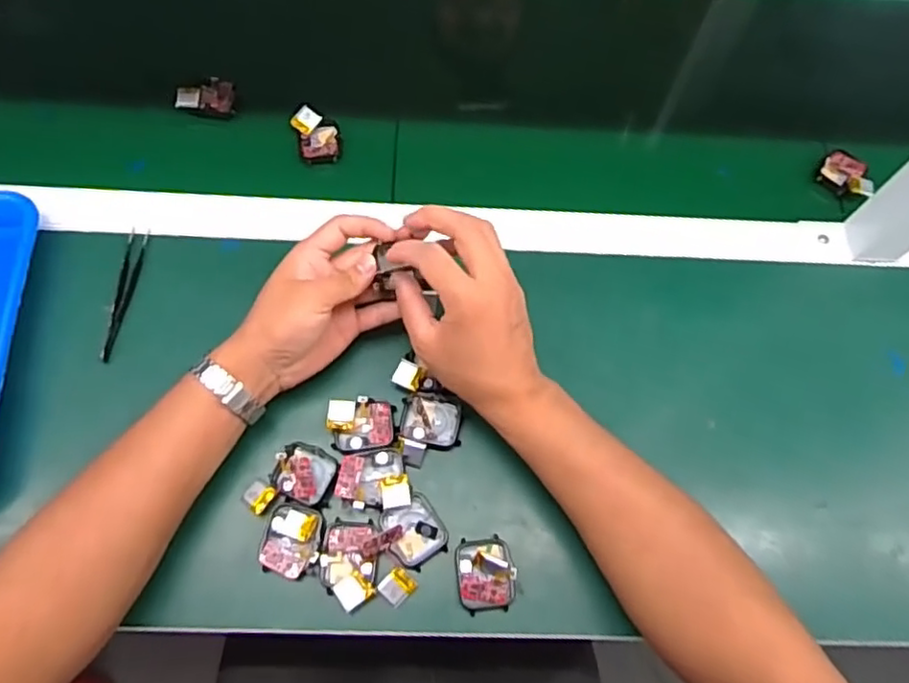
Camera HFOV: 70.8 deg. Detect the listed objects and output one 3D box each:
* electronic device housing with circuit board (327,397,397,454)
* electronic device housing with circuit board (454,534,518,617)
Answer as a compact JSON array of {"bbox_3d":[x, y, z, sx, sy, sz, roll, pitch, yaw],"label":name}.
[{"bbox_3d":[-0.068,0.060,0.470,0.047,0.006,0.039,-9,68,-7],"label":"electronic device housing with circuit board"},{"bbox_3d":[0.021,0.158,0.436,0.038,0.019,0.046,-4,67,-5],"label":"electronic device housing with circuit board"}]

